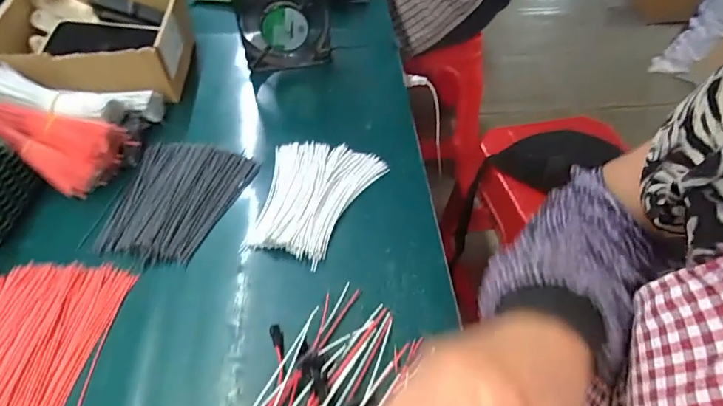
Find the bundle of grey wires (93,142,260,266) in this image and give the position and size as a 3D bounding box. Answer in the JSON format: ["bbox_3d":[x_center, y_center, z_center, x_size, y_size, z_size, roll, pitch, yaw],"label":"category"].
[{"bbox_3d":[-0.199,-0.007,0.483,0.121,0.012,0.152,11,48,8],"label":"bundle of grey wires"}]

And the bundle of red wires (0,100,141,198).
[{"bbox_3d":[-0.337,-0.069,0.485,0.157,0.065,0.071,21,50,-1],"label":"bundle of red wires"}]

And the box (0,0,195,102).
[{"bbox_3d":[-0.346,-0.209,0.606,0.216,0.091,0.191,-5,48,-6],"label":"box"}]

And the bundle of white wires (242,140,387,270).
[{"bbox_3d":[-0.056,-0.011,0.479,0.116,0.017,0.152,17,50,14],"label":"bundle of white wires"}]

